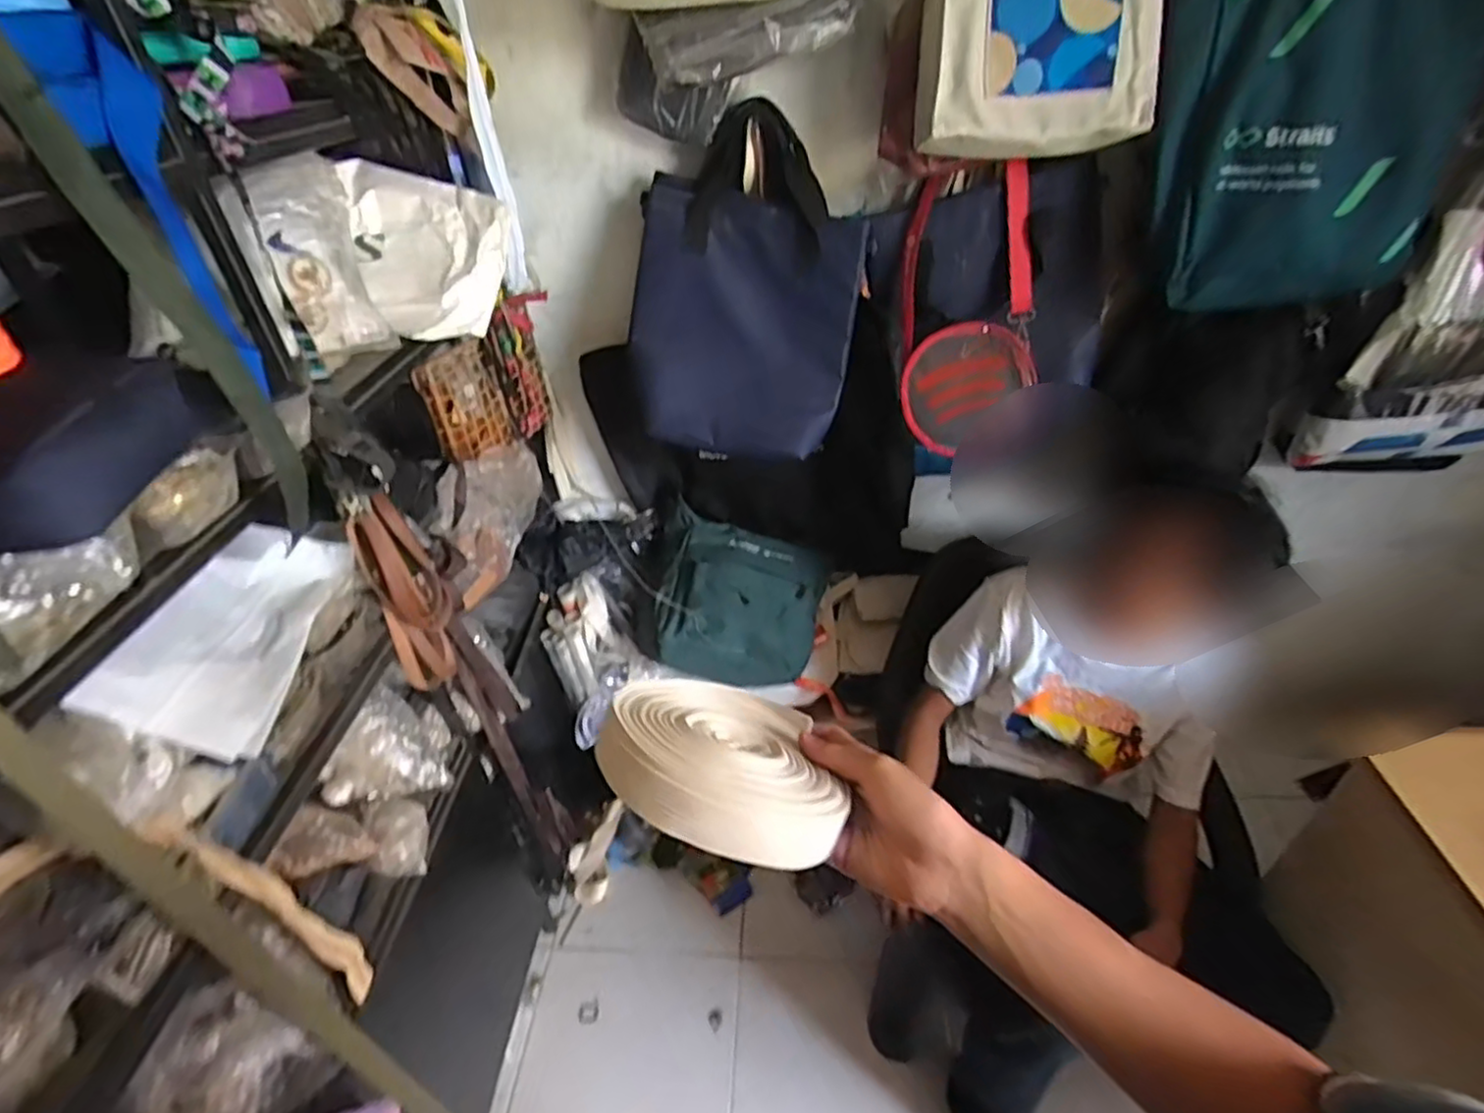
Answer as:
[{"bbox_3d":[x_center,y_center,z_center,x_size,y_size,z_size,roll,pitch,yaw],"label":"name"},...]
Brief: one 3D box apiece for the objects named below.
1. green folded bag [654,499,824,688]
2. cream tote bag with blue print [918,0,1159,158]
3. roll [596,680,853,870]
[{"bbox_3d":[-0.005,0.097,1.396,0.337,0.090,0.315,20,68,-13],"label":"green folded bag"},{"bbox_3d":[0.369,-0.644,0.846,0.254,0.240,0.107,0,39,6],"label":"cream tote bag with blue print"},{"bbox_3d":[-0.007,0.118,0.410,0.141,0.025,0.150,22,13,-5],"label":"roll"}]

